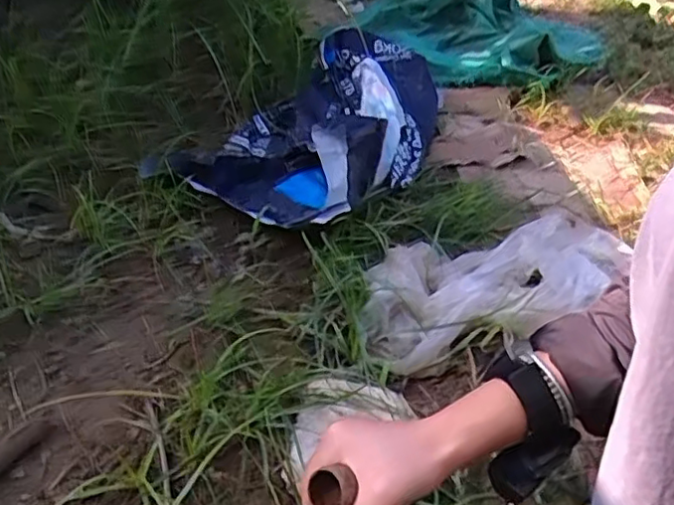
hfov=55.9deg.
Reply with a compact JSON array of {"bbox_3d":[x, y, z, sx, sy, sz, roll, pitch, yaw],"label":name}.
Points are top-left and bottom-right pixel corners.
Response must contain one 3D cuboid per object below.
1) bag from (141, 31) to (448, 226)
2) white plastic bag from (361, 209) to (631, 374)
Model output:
[{"bbox_3d":[0.002,-0.260,1.053,0.343,0.162,0.642,21,38,18],"label":"bag"},{"bbox_3d":[0.195,0.031,0.773,0.347,0.083,0.185,-7,39,-19],"label":"white plastic bag"}]

